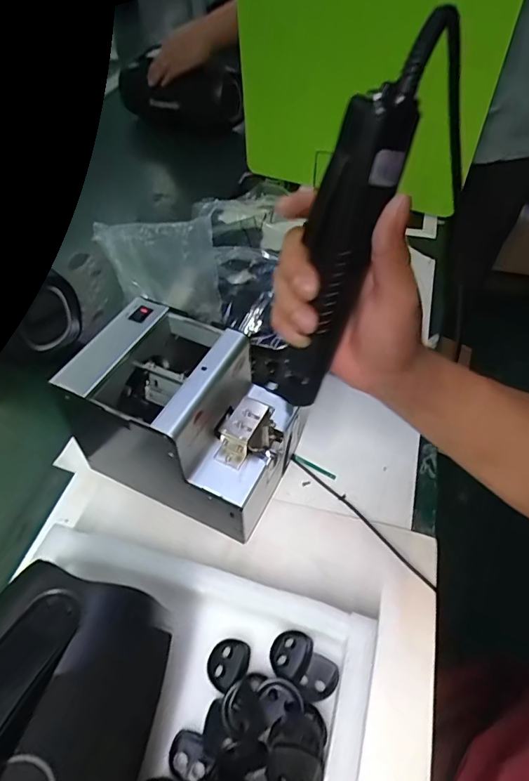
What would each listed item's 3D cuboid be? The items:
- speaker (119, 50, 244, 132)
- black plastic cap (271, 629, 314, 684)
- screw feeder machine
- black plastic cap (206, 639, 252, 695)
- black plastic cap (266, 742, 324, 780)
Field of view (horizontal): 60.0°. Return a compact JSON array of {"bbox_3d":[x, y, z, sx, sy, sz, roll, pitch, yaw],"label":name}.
[{"bbox_3d":[-0.186,-0.667,1.023,0.255,0.121,0.125,27,56,22],"label":"speaker"},{"bbox_3d":[0.020,0.200,0.350,0.029,0.009,0.034,24,55,21],"label":"black plastic cap"},{"bbox_3d":[-0.069,0.029,0.434,0.174,0.150,0.121,20,54,18],"label":"screw feeder machine"},{"bbox_3d":[-0.028,0.205,0.346,0.029,0.004,0.035,21,54,19],"label":"black plastic cap"},{"bbox_3d":[0.018,0.248,0.294,0.035,0.005,0.035,-1,50,1],"label":"black plastic cap"}]

